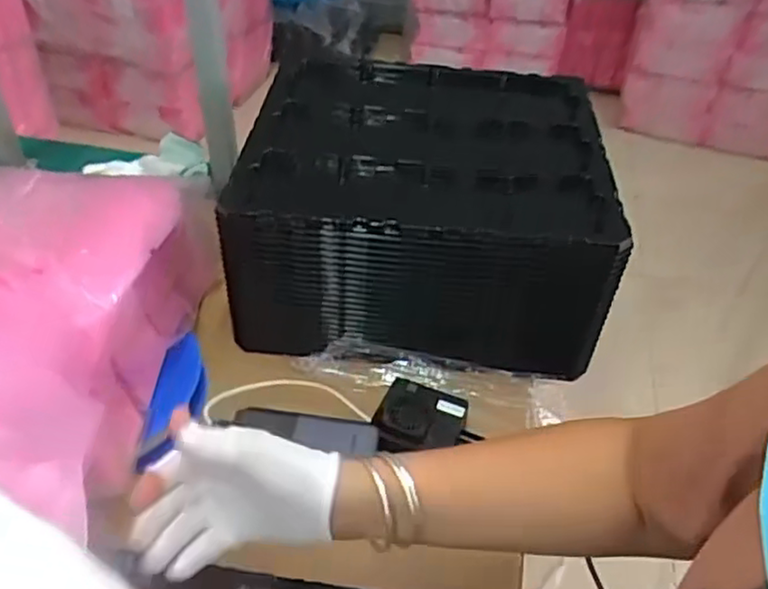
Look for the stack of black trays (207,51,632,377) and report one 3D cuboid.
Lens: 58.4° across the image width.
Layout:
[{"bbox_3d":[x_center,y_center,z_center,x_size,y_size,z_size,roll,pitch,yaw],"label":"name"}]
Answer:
[{"bbox_3d":[0.047,-0.122,0.789,0.369,0.161,0.353,6,42,3],"label":"stack of black trays"}]

